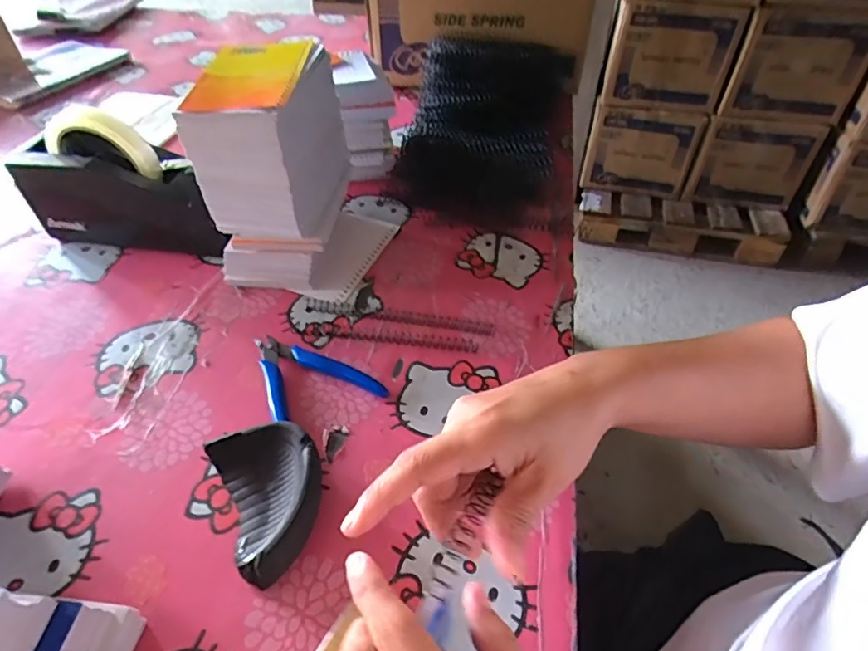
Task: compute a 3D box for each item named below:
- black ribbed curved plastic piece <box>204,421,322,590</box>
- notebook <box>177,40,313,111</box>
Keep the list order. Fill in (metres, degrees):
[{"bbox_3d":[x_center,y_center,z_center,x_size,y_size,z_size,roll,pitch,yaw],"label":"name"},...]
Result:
[{"bbox_3d":[-0.103,0.110,0.339,0.064,0.031,0.095,-21,50,-17],"label":"black ribbed curved plastic piece"},{"bbox_3d":[-0.146,-0.204,0.418,0.083,0.010,0.127,0,47,2],"label":"notebook"}]

